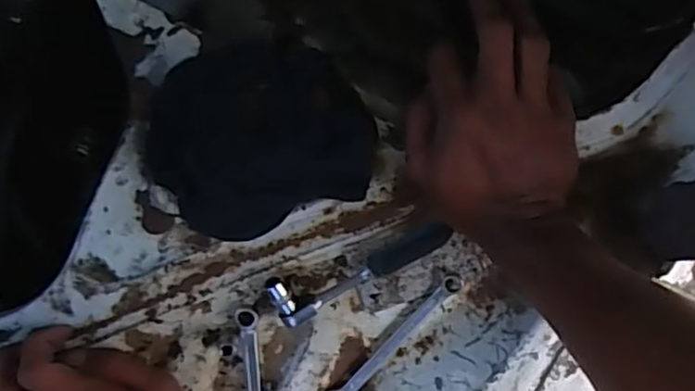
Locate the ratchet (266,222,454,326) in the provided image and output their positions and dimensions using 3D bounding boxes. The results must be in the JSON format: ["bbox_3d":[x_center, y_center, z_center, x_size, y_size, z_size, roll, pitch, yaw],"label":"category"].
[{"bbox_3d":[0.011,0.054,0.466,0.130,0.018,0.036,-20,100,1],"label":"ratchet"}]

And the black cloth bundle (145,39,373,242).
[{"bbox_3d":[-0.060,-0.040,0.444,0.141,0.025,0.122,-24,100,2],"label":"black cloth bundle"}]

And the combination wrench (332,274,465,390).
[{"bbox_3d":[0.034,0.110,0.483,0.019,0.005,0.136,44,95,-8],"label":"combination wrench"}]

